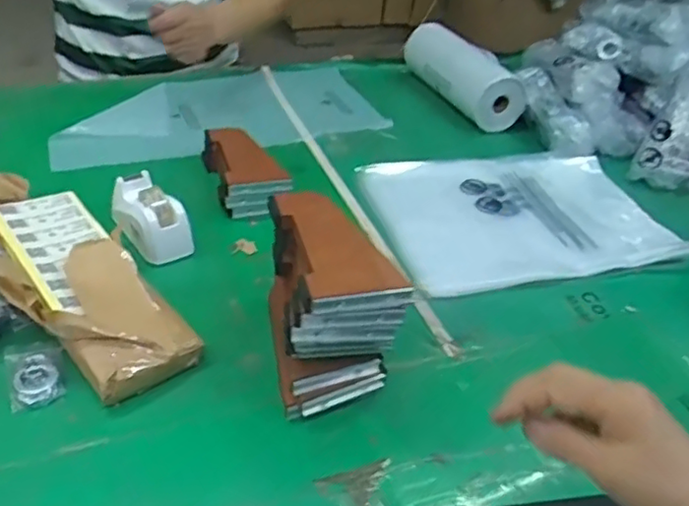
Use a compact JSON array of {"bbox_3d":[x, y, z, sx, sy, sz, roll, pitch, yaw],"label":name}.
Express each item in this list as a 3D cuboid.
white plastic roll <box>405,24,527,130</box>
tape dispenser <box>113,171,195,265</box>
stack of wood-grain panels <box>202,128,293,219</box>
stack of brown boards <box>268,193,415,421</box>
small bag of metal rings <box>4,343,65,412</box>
[{"bbox_3d":[0.194,-0.304,1.101,0.075,0.089,0.269,-17,42,-28],"label":"white plastic roll"},{"bbox_3d":[-0.220,-0.042,0.732,0.054,0.064,0.113,-24,46,-34],"label":"tape dispenser"},{"bbox_3d":[-0.125,-0.102,0.837,0.085,0.054,0.173,-9,39,-19],"label":"stack of wood-grain panels"},{"bbox_3d":[-0.015,0.047,0.574,0.086,0.146,0.145,-5,38,-14],"label":"stack of brown boards"},{"bbox_3d":[-0.270,0.104,0.569,0.045,0.007,0.077,-14,41,-25],"label":"small bag of metal rings"}]

